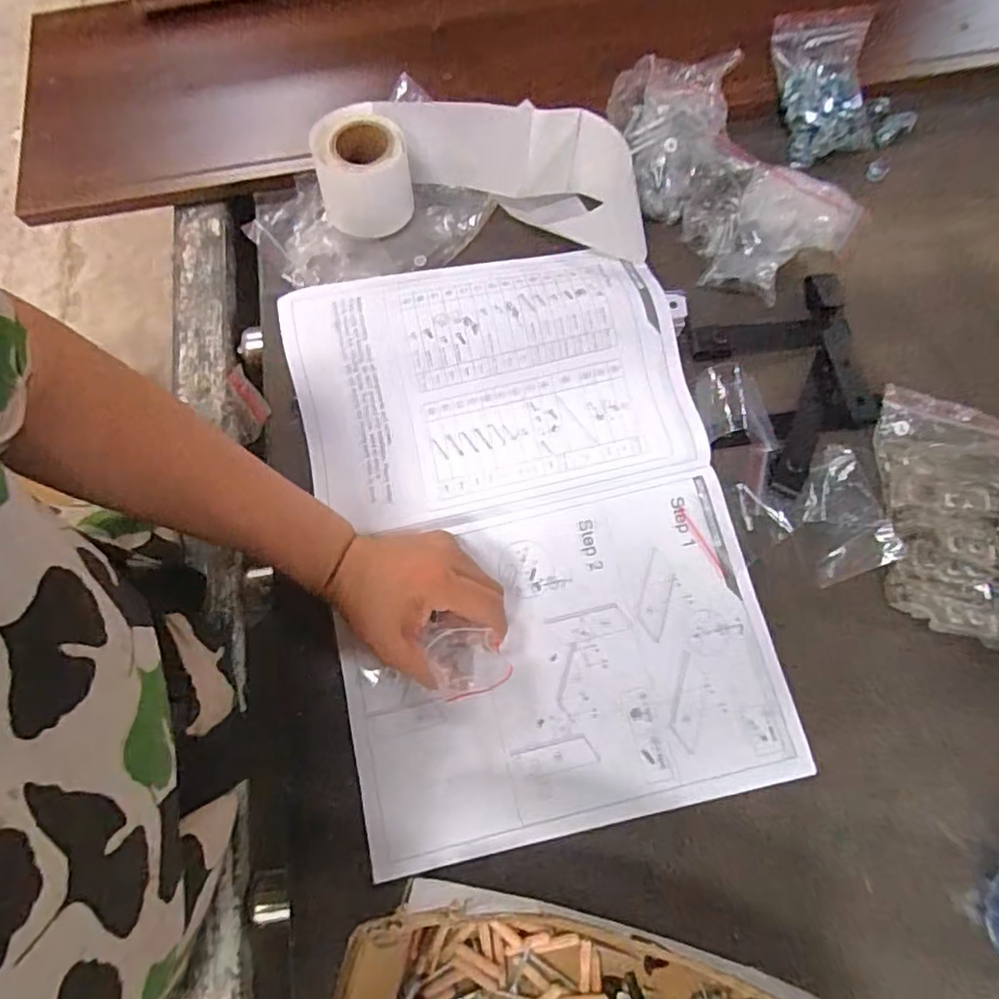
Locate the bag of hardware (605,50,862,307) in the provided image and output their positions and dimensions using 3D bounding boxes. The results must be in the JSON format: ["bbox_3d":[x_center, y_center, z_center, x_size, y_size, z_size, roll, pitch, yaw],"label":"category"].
[{"bbox_3d":[0.180,-0.263,0.474,0.134,0.039,0.218,-29,76,-6],"label":"bag of hardware"}]

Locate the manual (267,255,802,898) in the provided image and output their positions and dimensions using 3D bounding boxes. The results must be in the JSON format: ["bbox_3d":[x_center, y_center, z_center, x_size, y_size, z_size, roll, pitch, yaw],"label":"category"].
[{"bbox_3d":[0.017,0.011,0.415,0.280,0.034,0.403,-12,74,-4],"label":"manual"}]

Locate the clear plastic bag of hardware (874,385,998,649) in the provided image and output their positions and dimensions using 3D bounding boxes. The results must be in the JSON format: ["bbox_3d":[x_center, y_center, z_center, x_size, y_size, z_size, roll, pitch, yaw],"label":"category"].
[{"bbox_3d":[0.320,0.015,0.398,0.134,0.037,0.174,14,76,6],"label":"clear plastic bag of hardware"}]

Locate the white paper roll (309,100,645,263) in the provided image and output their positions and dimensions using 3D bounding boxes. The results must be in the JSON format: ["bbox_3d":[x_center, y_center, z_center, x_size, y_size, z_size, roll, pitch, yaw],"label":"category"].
[{"bbox_3d":[-0.011,-0.251,0.461,0.247,0.058,0.081,6,75,3],"label":"white paper roll"}]

